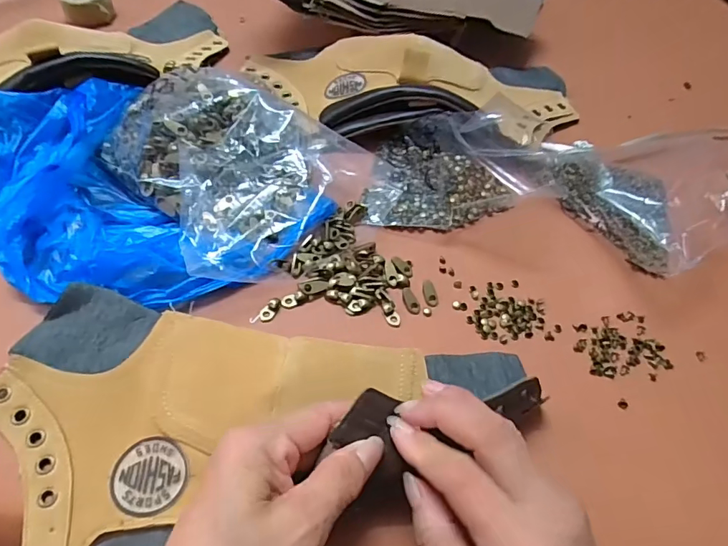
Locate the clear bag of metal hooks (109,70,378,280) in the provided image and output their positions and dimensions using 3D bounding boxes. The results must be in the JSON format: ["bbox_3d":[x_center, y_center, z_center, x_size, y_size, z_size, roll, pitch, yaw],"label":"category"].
[{"bbox_3d":[-0.100,-0.083,0.355,0.183,0.046,0.164,34,60,17],"label":"clear bag of metal hooks"}]

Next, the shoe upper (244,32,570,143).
[{"bbox_3d":[0.045,-0.178,0.426,0.309,0.035,0.137,5,56,-1],"label":"shoe upper"}]

